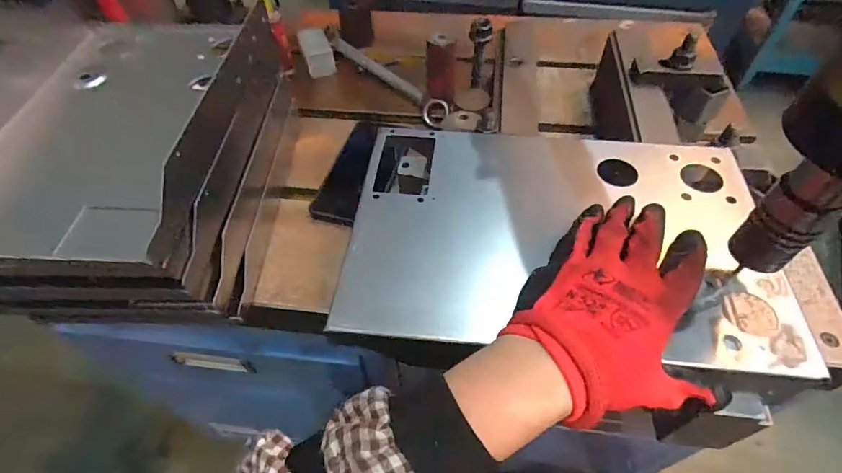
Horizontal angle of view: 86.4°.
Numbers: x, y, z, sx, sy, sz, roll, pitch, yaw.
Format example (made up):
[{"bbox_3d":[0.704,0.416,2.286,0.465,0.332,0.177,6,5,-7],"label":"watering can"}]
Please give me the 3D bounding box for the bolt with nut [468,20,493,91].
[{"bbox_3d":[0.069,-0.217,0.531,0.022,0.086,0.018,-4,53,-2],"label":"bolt with nut"}]

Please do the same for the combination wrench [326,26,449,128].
[{"bbox_3d":[-0.058,-0.242,0.660,0.036,0.025,0.291,-34,60,-22],"label":"combination wrench"}]

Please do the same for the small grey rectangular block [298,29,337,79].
[{"bbox_3d":[-0.162,-0.285,0.696,0.044,0.043,0.063,-17,55,-11],"label":"small grey rectangular block"}]

